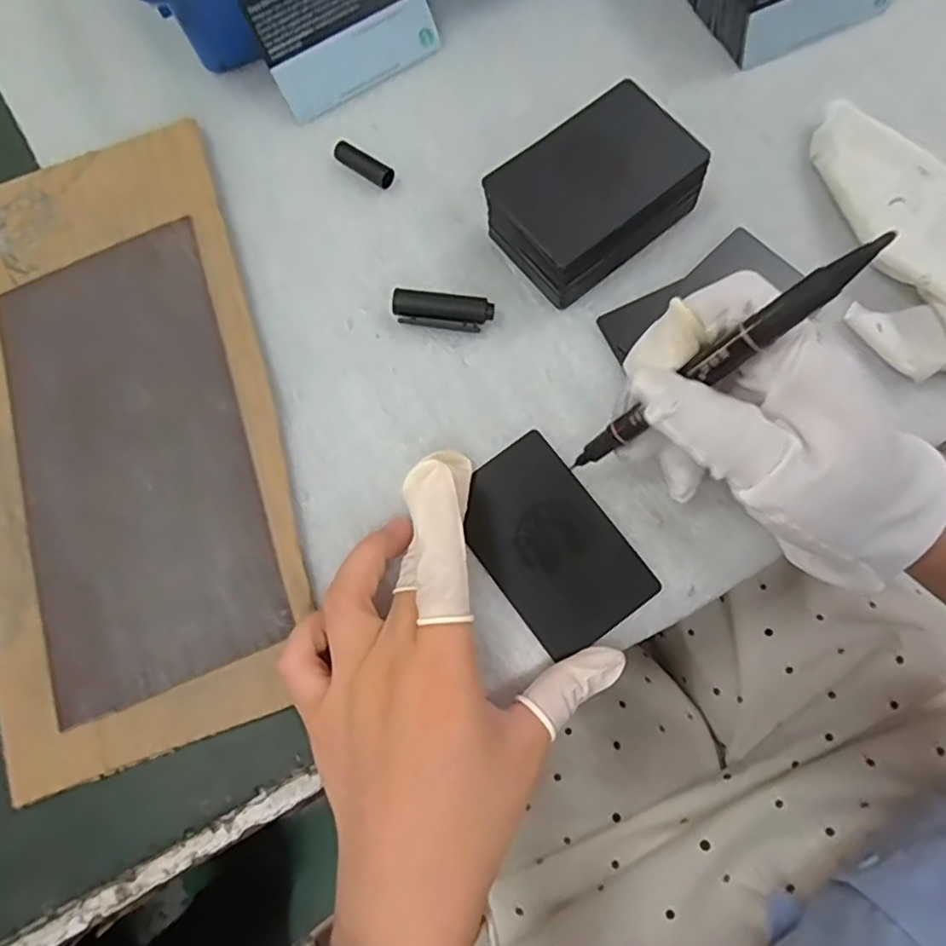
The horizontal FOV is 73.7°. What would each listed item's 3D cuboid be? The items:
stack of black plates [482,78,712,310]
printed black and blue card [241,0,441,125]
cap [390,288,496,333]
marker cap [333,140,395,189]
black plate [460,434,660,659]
[{"bbox_3d":[0.055,-0.124,0.285,0.084,0.032,0.063,-38,78,-8],"label":"stack of black plates"},{"bbox_3d":[-0.061,-0.217,0.304,0.083,0.056,0.004,-33,38,-5],"label":"printed black and blue card"},{"bbox_3d":[-0.014,-0.073,0.286,0.045,0.009,0.015,9,76,4],"label":"cap"},{"bbox_3d":[-0.053,-0.149,0.305,0.032,0.009,0.010,33,79,9],"label":"marker cap"},{"bbox_3d":[0.032,0.029,0.264,0.054,0.004,0.084,-37,81,-4],"label":"black plate"}]

